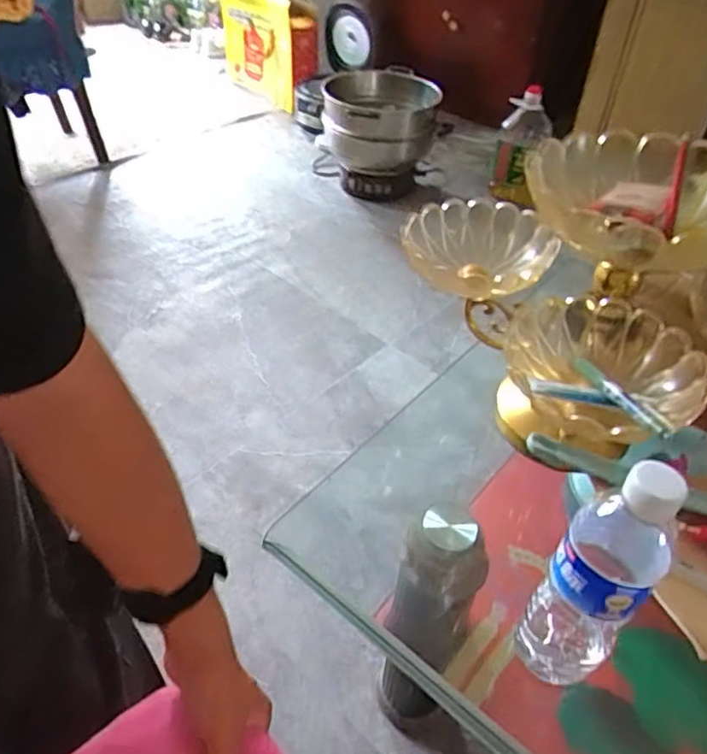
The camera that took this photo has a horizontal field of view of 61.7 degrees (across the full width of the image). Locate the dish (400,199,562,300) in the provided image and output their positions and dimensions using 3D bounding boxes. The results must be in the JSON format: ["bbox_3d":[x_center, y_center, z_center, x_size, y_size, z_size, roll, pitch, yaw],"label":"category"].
[{"bbox_3d":[0.121,-0.124,0.586,0.144,0.049,0.131,15,44,11],"label":"dish"}]

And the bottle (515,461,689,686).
[{"bbox_3d":[0.172,0.140,0.412,0.063,0.215,0.063,-24,51,-27],"label":"bottle"}]

